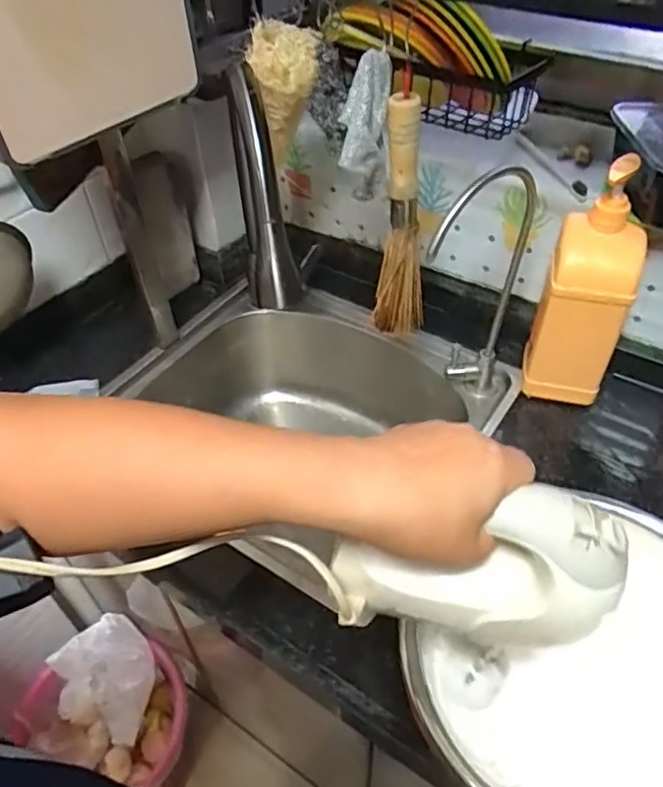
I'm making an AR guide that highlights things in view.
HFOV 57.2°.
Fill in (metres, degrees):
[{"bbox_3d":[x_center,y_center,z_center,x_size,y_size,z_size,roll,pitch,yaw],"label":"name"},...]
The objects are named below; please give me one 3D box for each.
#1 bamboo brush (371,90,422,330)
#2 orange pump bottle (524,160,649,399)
[{"bbox_3d":[0.073,-0.162,0.620,0.045,0.258,0.041,10,48,12],"label":"bamboo brush"},{"bbox_3d":[0.282,-0.112,0.671,0.088,0.266,0.069,12,48,13],"label":"orange pump bottle"}]

